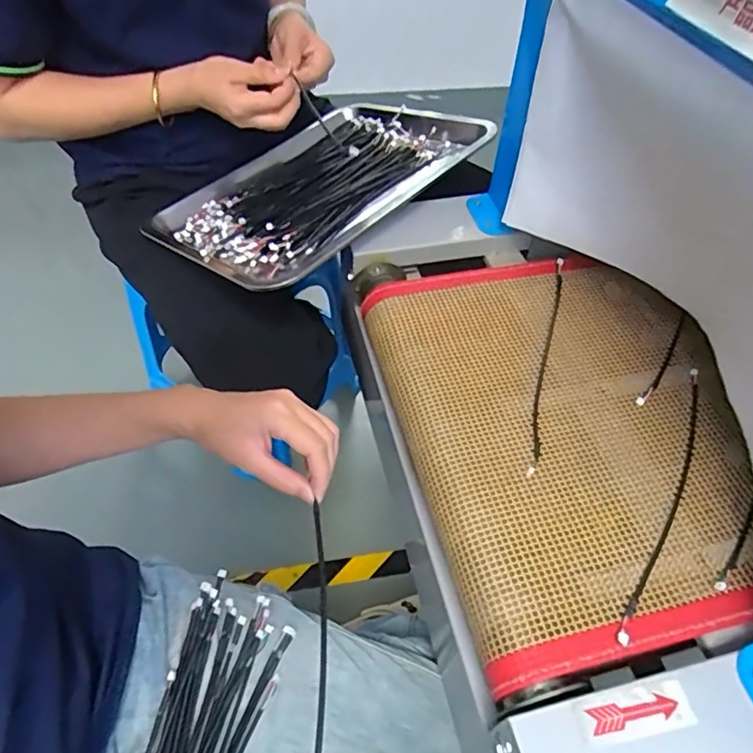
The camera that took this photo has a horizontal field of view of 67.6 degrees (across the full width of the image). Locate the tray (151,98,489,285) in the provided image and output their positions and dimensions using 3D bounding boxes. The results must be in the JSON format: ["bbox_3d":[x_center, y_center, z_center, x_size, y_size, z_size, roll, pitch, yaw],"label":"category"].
[{"bbox_3d":[-0.085,-0.253,0.717,0.392,0.043,0.264,-39,54,-20],"label":"tray"}]

